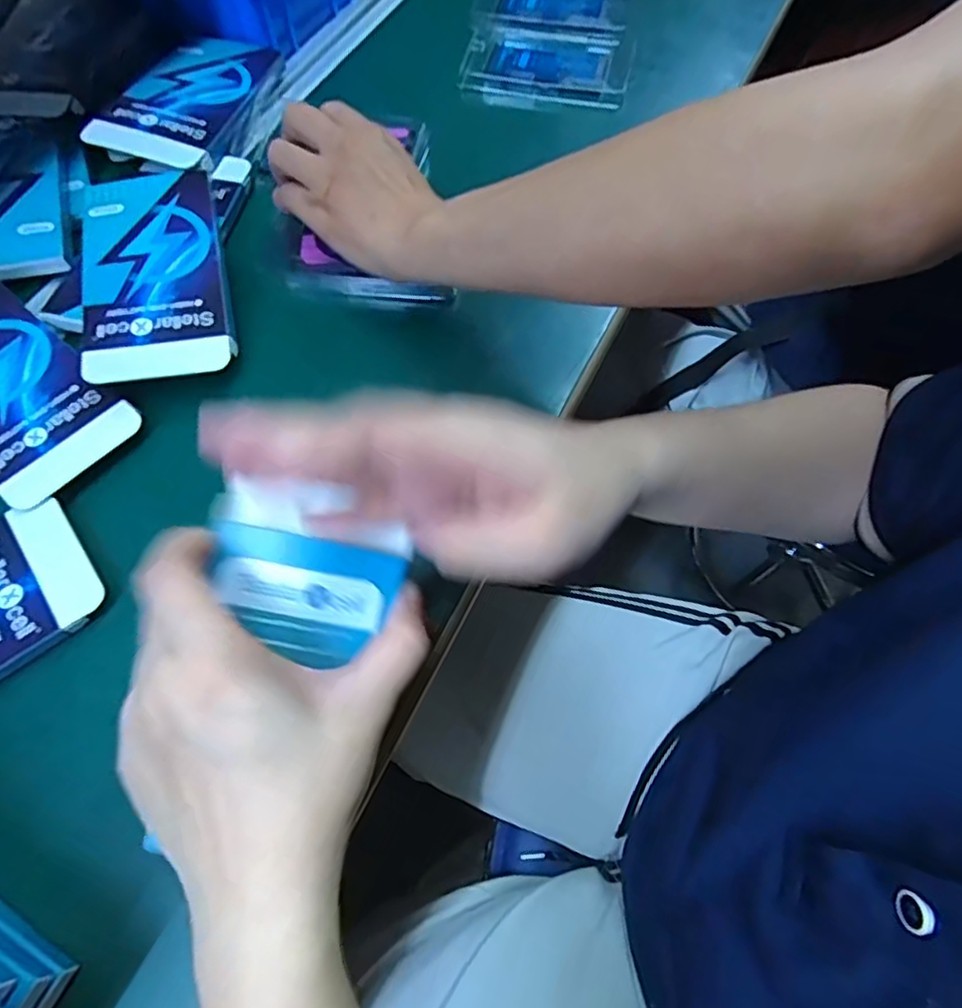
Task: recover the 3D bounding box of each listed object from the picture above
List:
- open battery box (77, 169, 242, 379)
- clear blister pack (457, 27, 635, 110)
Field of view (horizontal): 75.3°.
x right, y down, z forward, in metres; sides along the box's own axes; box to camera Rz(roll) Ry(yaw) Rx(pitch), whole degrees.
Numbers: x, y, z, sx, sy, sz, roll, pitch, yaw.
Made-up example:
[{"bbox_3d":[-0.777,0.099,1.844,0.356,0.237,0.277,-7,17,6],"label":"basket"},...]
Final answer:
[{"bbox_3d":[-0.197,-0.141,0.373,0.078,0.011,0.157,-15,66,-5],"label":"open battery box"},{"bbox_3d":[0.053,-0.352,0.496,0.131,0.009,0.086,6,66,4],"label":"clear blister pack"}]

